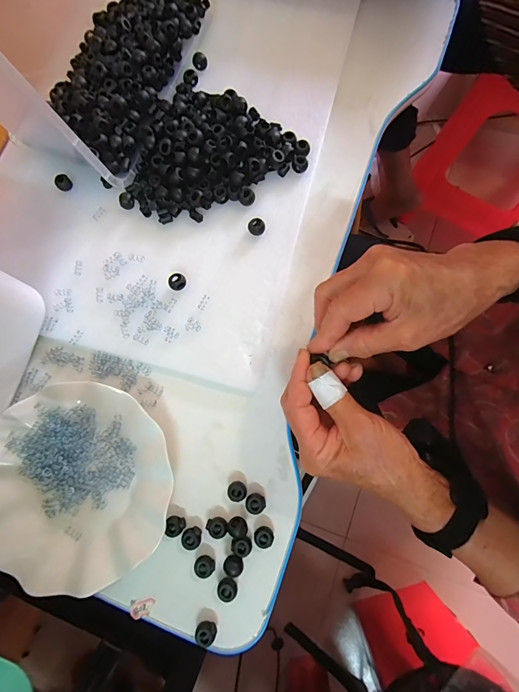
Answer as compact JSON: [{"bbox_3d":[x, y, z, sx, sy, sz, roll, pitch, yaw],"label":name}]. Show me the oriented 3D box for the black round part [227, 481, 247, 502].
[{"bbox_3d":[-0.021,0.136,0.325,0.018,0.010,0.017,-1,78,4],"label":"black round part"}]

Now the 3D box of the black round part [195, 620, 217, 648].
[{"bbox_3d":[-0.047,0.251,0.302,0.016,0.011,0.016,-1,78,4],"label":"black round part"}]

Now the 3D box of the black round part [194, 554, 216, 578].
[{"bbox_3d":[-0.050,0.201,0.314,0.017,0.011,0.015,33,82,10],"label":"black round part"}]

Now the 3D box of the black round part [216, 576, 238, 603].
[{"bbox_3d":[-0.029,0.216,0.306,0.017,0.010,0.017,-1,78,4],"label":"black round part"}]

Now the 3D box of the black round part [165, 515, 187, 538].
[{"bbox_3d":[-0.079,0.168,0.322,0.017,0.010,0.016,-1,78,4],"label":"black round part"}]

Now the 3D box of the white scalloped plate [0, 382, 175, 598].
[{"bbox_3d":[-0.176,0.130,0.325,0.174,0.016,0.178,-32,78,-3],"label":"white scalloped plate"}]

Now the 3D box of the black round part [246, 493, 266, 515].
[{"bbox_3d":[-0.004,0.147,0.321,0.017,0.010,0.017,-1,78,4],"label":"black round part"}]

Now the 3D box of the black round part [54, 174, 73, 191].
[{"bbox_3d":[-0.225,-0.188,0.396,0.017,0.010,0.015,-41,80,-7],"label":"black round part"}]

